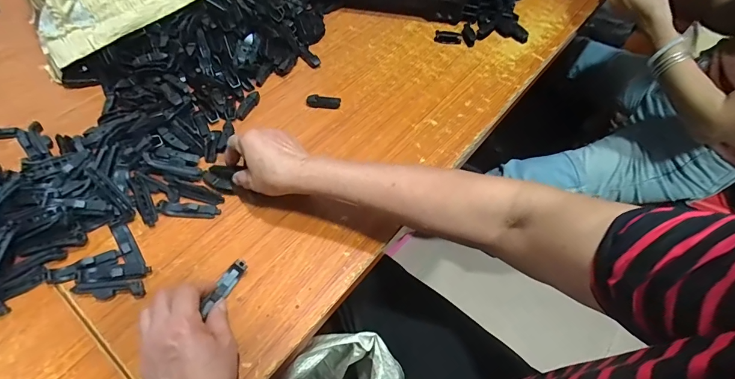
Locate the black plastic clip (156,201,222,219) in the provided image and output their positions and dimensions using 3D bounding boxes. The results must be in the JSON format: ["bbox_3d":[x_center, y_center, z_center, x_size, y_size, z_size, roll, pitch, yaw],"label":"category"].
[{"bbox_3d":[-0.226,0.025,0.471,0.073,0.013,0.018,2,57,-1],"label":"black plastic clip"}]

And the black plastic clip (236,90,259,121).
[{"bbox_3d":[-0.185,-0.131,0.573,0.018,0.012,0.055,21,59,11],"label":"black plastic clip"}]

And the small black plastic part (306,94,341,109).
[{"bbox_3d":[-0.069,-0.138,0.582,0.052,0.016,0.016,0,57,-3],"label":"small black plastic part"}]

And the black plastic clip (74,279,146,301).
[{"bbox_3d":[-0.287,0.112,0.413,0.073,0.012,0.017,-4,57,-5],"label":"black plastic clip"}]

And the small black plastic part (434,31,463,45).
[{"bbox_3d":[0.147,-0.278,0.677,0.048,0.013,0.021,4,57,0],"label":"small black plastic part"}]

